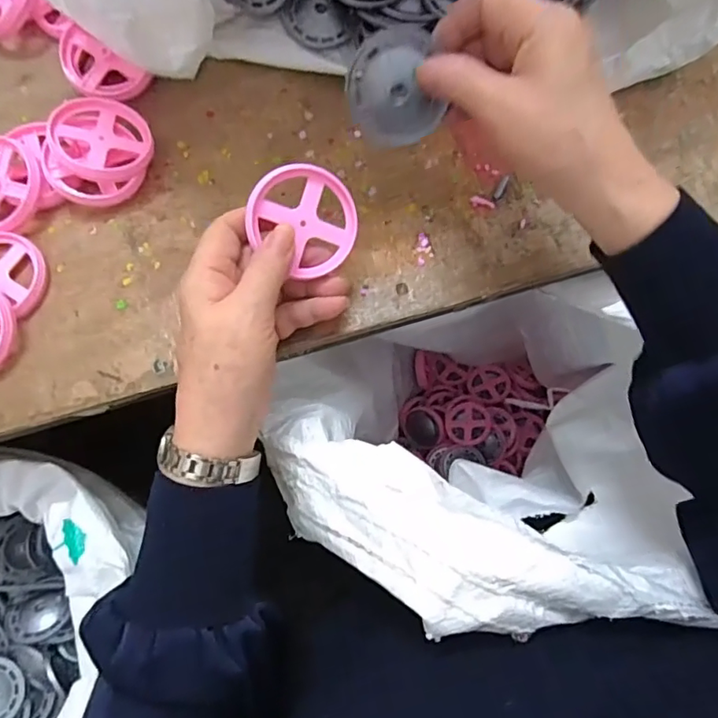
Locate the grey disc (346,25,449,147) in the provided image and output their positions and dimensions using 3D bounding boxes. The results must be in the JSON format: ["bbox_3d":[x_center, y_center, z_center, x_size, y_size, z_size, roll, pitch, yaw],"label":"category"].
[{"bbox_3d":[0.019,-0.149,0.296,0.050,0.004,0.057,-15,119,14],"label":"grey disc"}]

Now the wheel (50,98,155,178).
[{"bbox_3d":[-0.175,-0.151,0.360,0.062,0.009,0.060,8,68,-19],"label":"wheel"}]

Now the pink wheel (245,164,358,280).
[{"bbox_3d":[-0.031,-0.082,0.311,0.057,0.005,0.066,-43,111,-2],"label":"pink wheel"}]

